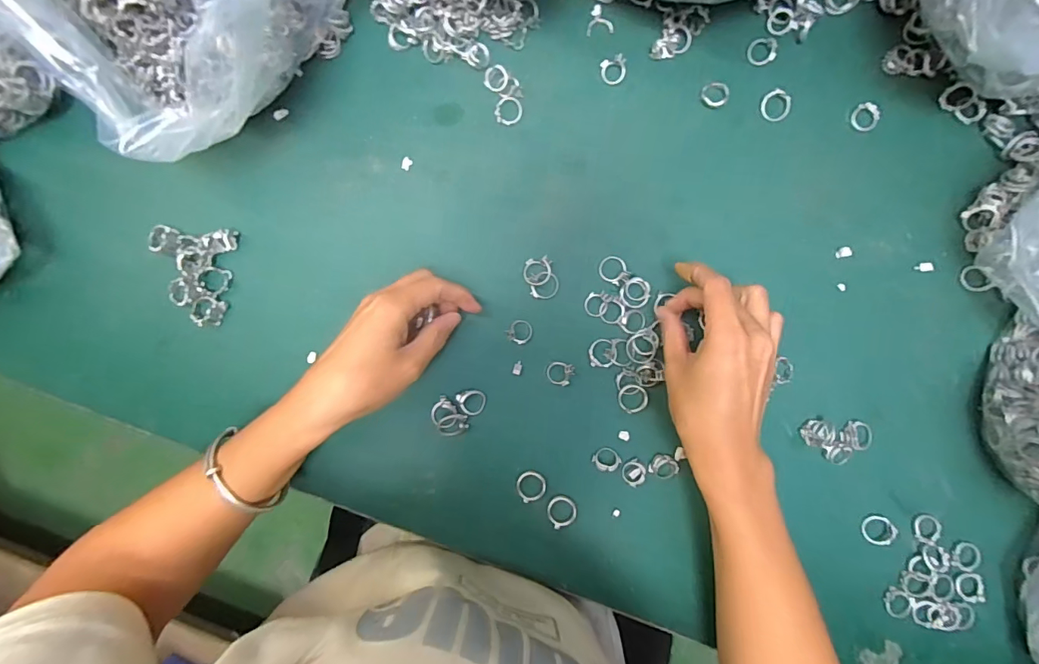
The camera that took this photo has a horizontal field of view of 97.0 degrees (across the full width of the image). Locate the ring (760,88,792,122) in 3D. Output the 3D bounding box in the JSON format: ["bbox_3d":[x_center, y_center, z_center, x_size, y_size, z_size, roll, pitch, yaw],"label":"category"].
[{"bbox_3d":[0.203,-0.179,0.362,0.025,0.005,0.023,0,89,0],"label":"ring"}]

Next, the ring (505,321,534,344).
[{"bbox_3d":[0.001,0.000,0.351,0.020,0.007,0.018,-38,90,-1],"label":"ring"}]

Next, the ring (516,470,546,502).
[{"bbox_3d":[0.009,0.117,0.348,0.022,0.004,0.022,0,89,0],"label":"ring"}]

